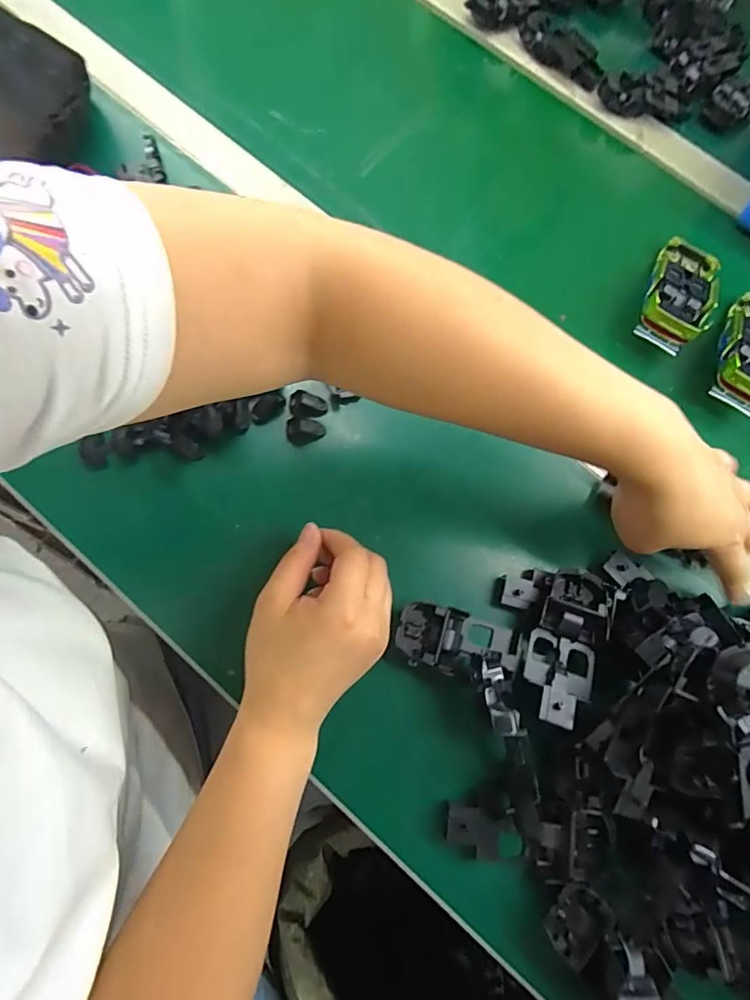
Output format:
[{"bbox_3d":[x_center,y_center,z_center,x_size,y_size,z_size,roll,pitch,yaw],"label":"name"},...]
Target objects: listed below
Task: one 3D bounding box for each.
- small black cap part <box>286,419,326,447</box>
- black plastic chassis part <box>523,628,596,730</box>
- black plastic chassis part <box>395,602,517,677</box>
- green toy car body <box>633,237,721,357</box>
[{"bbox_3d":[-0.053,-0.052,0.357,0.028,0.016,0.016,4,73,-5],"label":"small black cap part"},{"bbox_3d":[0.118,0.117,0.306,0.043,0.014,0.058,22,50,7],"label":"black plastic chassis part"},{"bbox_3d":[0.055,0.096,0.320,0.080,0.022,0.040,12,73,-2],"label":"black plastic chassis part"},{"bbox_3d":[0.270,-0.187,0.420,0.055,0.029,0.129,30,63,6],"label":"green toy car body"}]

